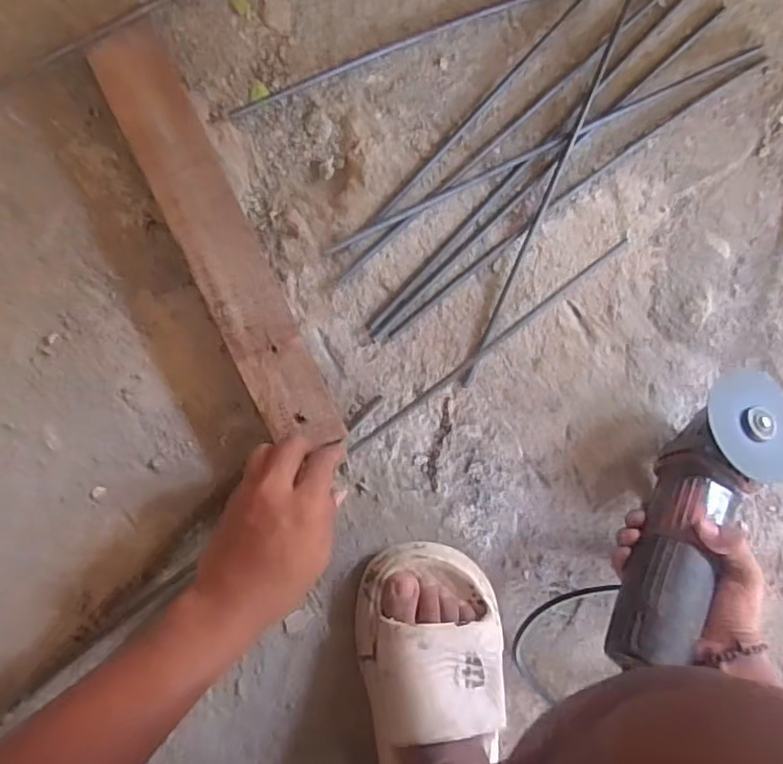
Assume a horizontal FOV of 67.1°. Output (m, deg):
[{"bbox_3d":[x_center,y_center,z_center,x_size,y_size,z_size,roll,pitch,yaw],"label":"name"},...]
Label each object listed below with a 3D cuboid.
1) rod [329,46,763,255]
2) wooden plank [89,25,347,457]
[{"bbox_3d":[0.155,-0.223,0.547,0.465,0.009,0.010,-27,94,-9],"label":"rod"},{"bbox_3d":[-0.134,-0.108,0.471,0.061,0.042,0.344,-26,94,-15],"label":"wooden plank"}]

